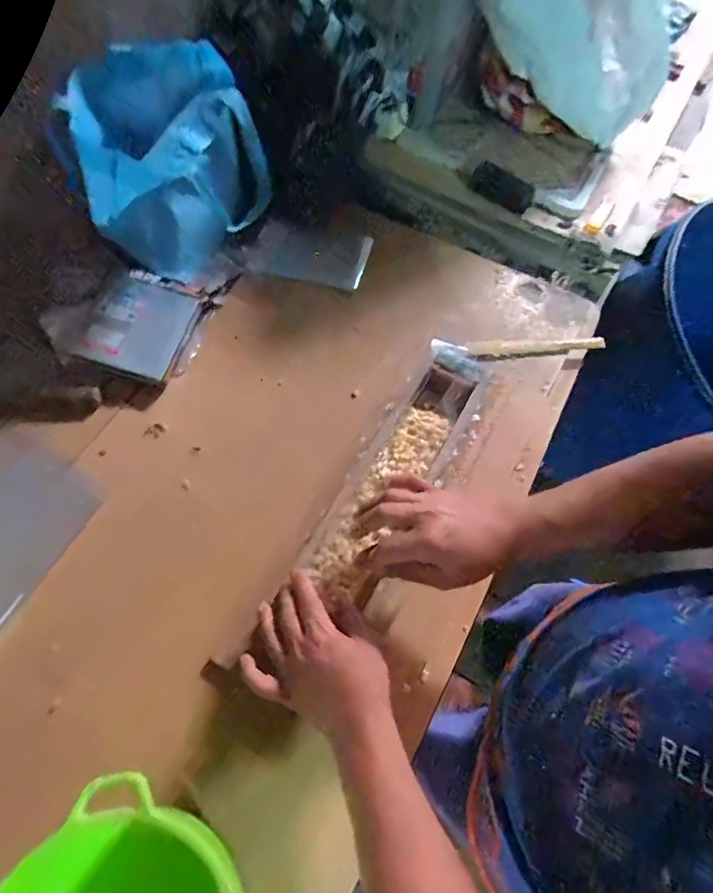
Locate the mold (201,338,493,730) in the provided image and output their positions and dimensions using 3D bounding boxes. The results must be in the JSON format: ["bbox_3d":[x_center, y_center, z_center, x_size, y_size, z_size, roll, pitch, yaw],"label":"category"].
[{"bbox_3d":[0.027,0.063,0.531,0.097,0.053,0.493,32,65,9],"label":"mold"}]

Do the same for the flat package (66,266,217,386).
[{"bbox_3d":[-0.300,-0.176,0.642,0.146,0.026,0.164,23,70,-11],"label":"flat package"}]

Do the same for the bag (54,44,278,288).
[{"bbox_3d":[-0.252,-0.384,0.615,0.245,0.211,0.142,-42,77,-16],"label":"bag"}]

